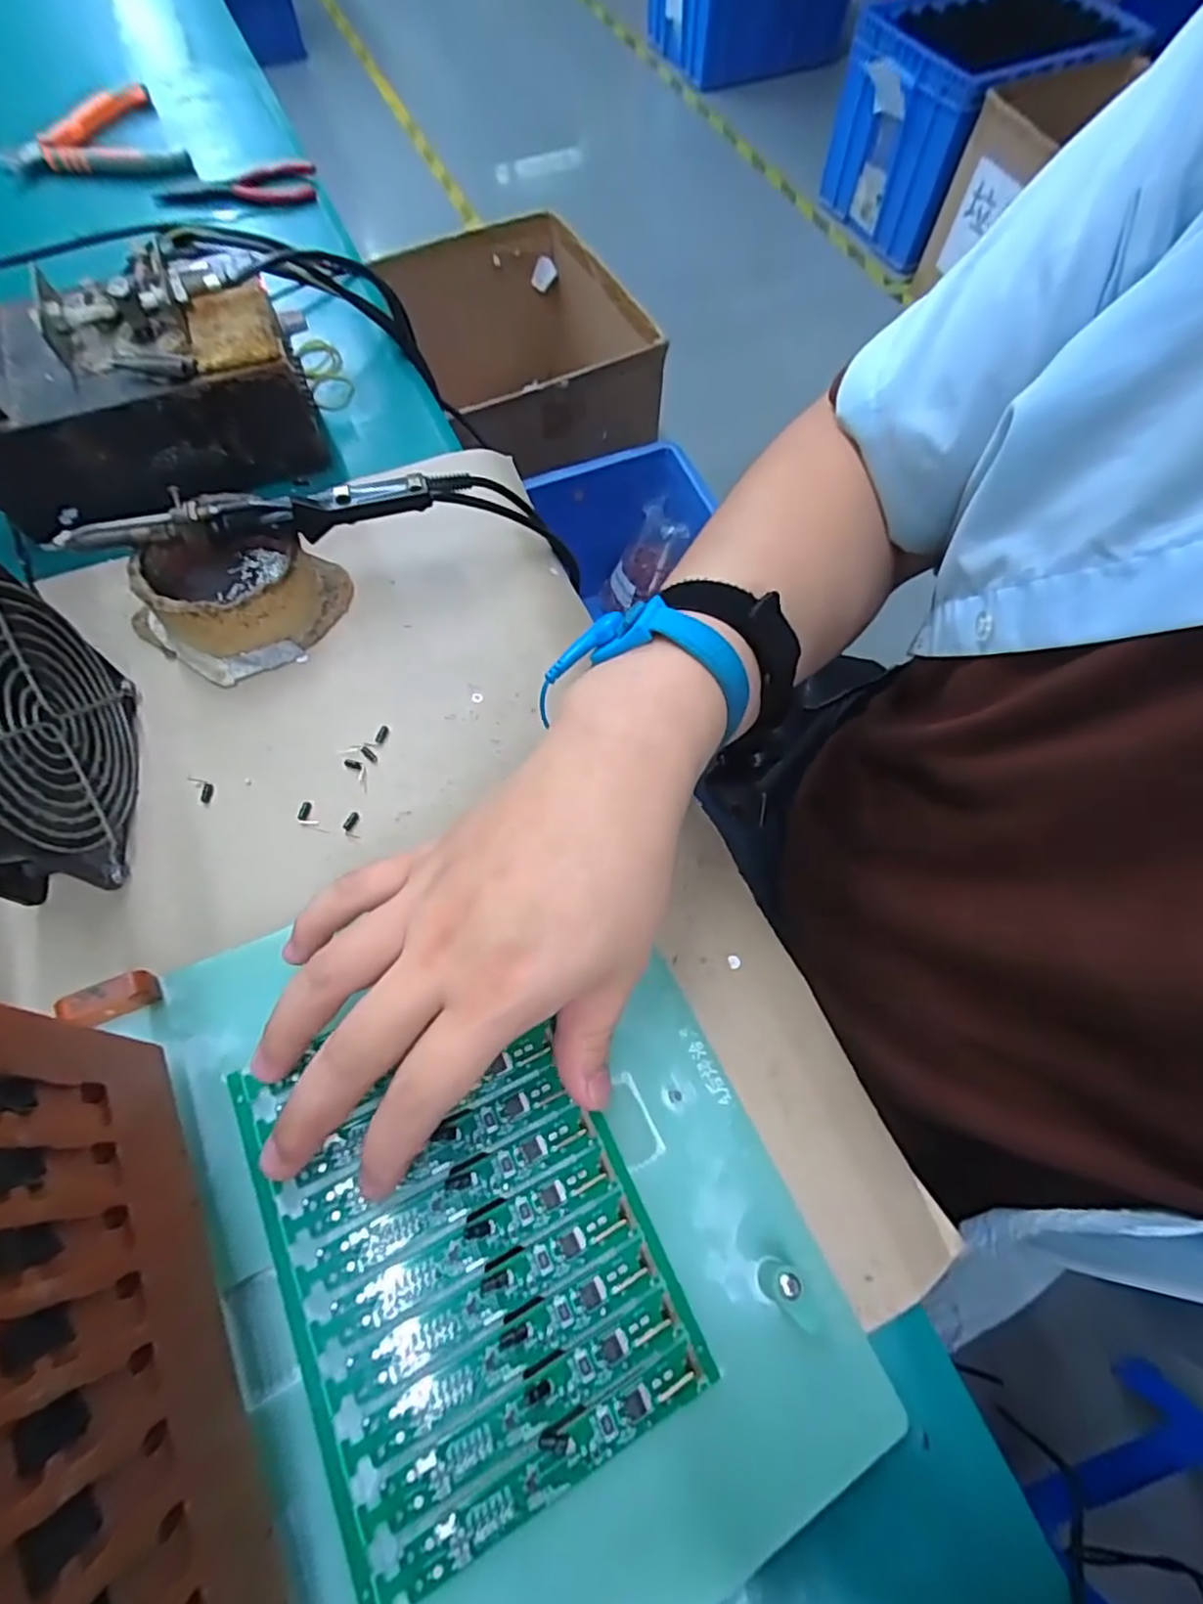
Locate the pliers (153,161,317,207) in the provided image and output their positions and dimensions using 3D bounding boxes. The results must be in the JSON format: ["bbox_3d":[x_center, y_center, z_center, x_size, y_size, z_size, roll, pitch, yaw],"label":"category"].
[{"bbox_3d":[-0.300,-0.504,0.546,0.126,0.017,0.030,-10,66,-4],"label":"pliers"}]

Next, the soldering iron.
[{"bbox_3d":[-0.169,-0.147,0.339,0.198,0.018,0.023,-14,67,-6],"label":"soldering iron"}]

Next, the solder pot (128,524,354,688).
[{"bbox_3d":[-0.197,-0.118,0.359,0.088,0.047,0.093,0,66,0],"label":"solder pot"}]

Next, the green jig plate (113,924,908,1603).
[{"bbox_3d":[-0.032,0.145,0.247,0.185,0.008,0.249,-21,67,-21],"label":"green jig plate"}]

